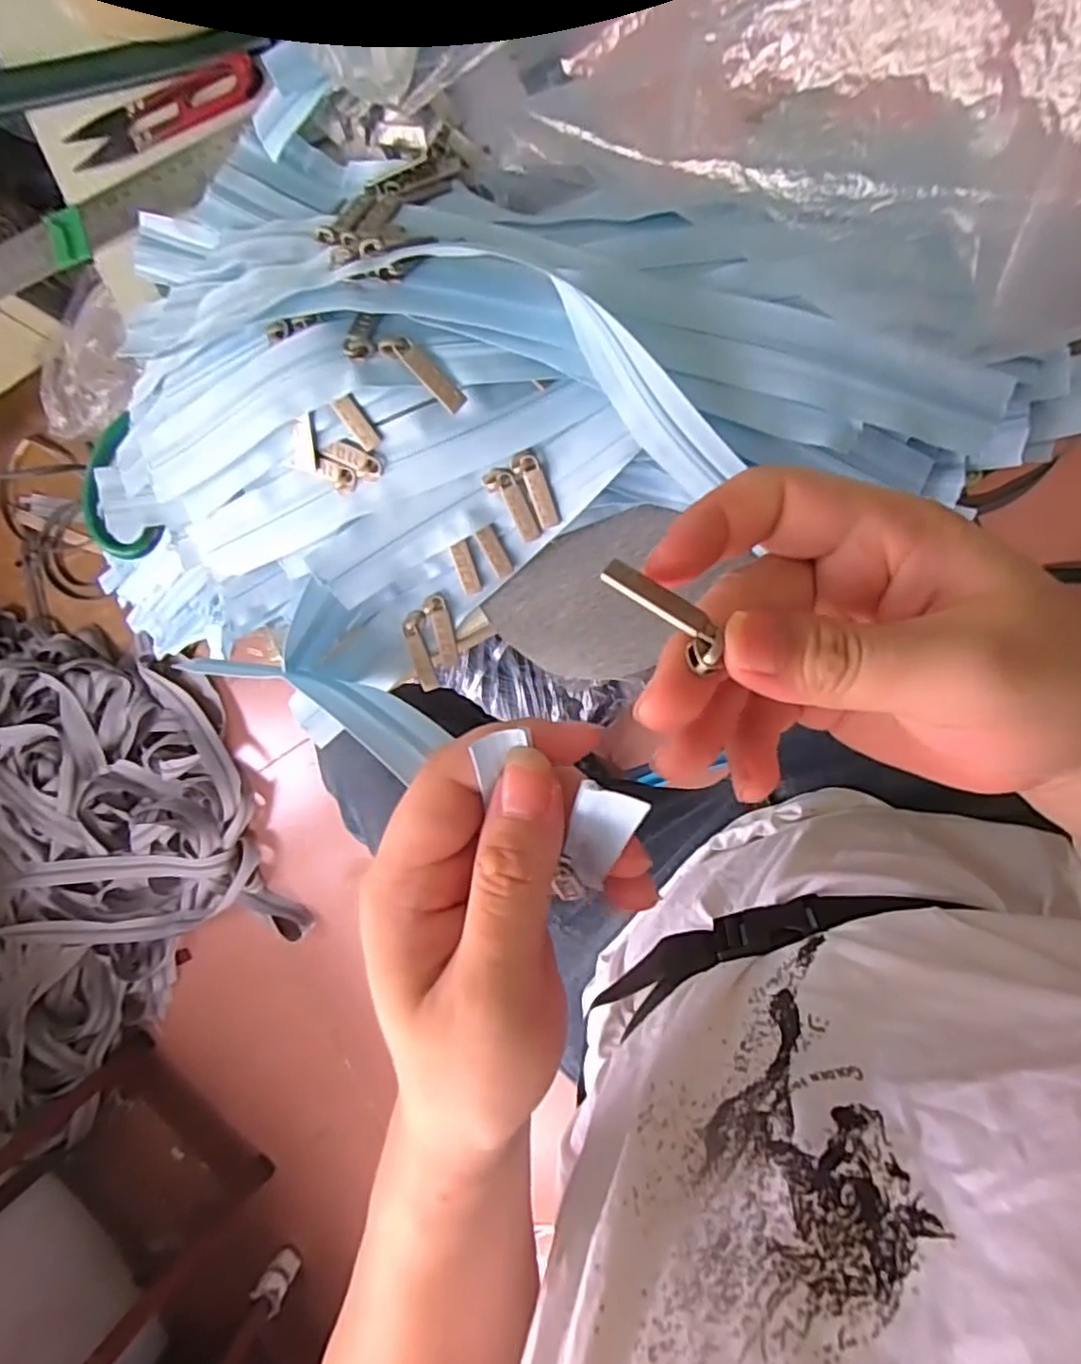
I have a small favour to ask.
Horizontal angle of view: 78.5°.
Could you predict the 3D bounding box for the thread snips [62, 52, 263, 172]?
[{"bbox_3d":[-0.214,-0.326,0.373,0.123,0.014,0.031,-11,90,9],"label":"thread snips"}]

